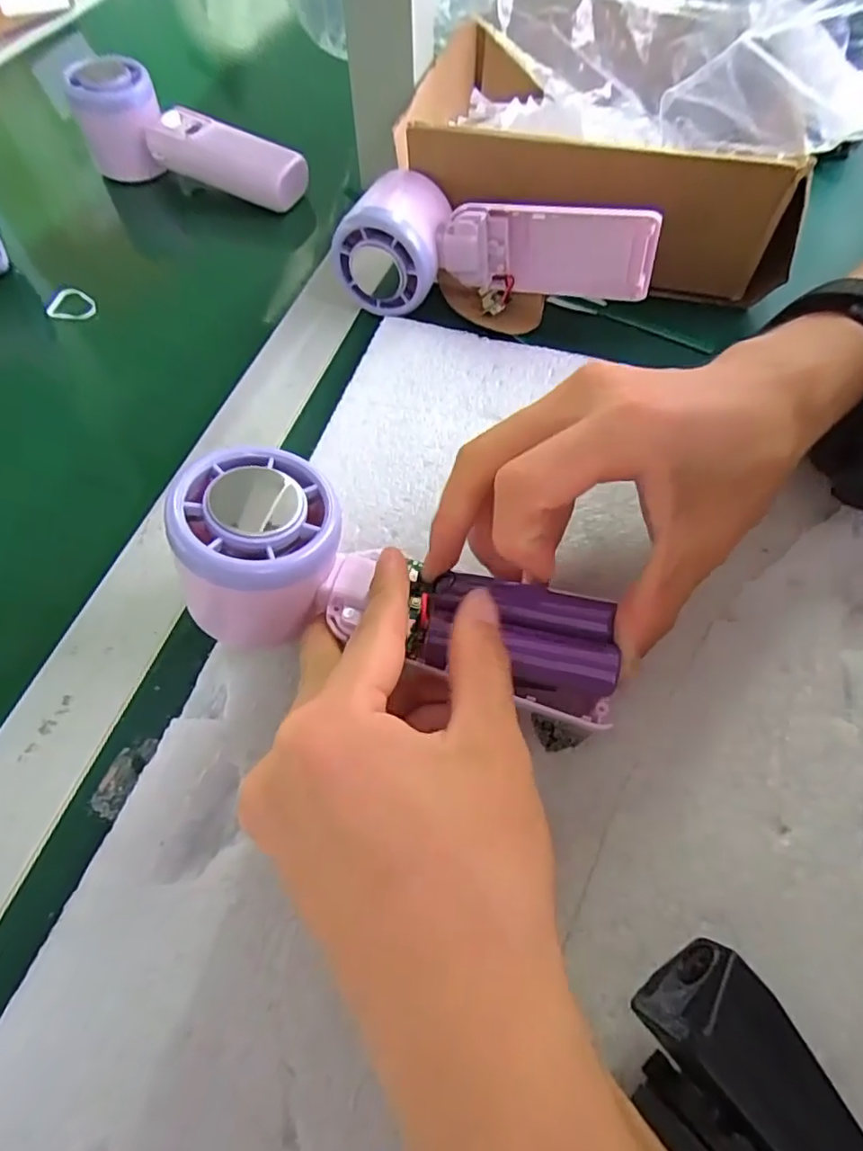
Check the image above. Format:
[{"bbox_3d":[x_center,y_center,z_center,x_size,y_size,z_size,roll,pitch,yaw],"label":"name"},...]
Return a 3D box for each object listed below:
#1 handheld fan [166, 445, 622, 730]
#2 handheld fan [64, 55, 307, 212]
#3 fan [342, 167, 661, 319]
[{"bbox_3d":[-0.012,0.009,0.206,0.159,0.043,0.065,18,62,-3],"label":"handheld fan"},{"bbox_3d":[-0.166,-0.297,0.390,0.158,0.053,0.047,23,64,14],"label":"handheld fan"},{"bbox_3d":[0.032,-0.182,0.312,0.165,0.051,0.056,4,62,3],"label":"fan"}]

